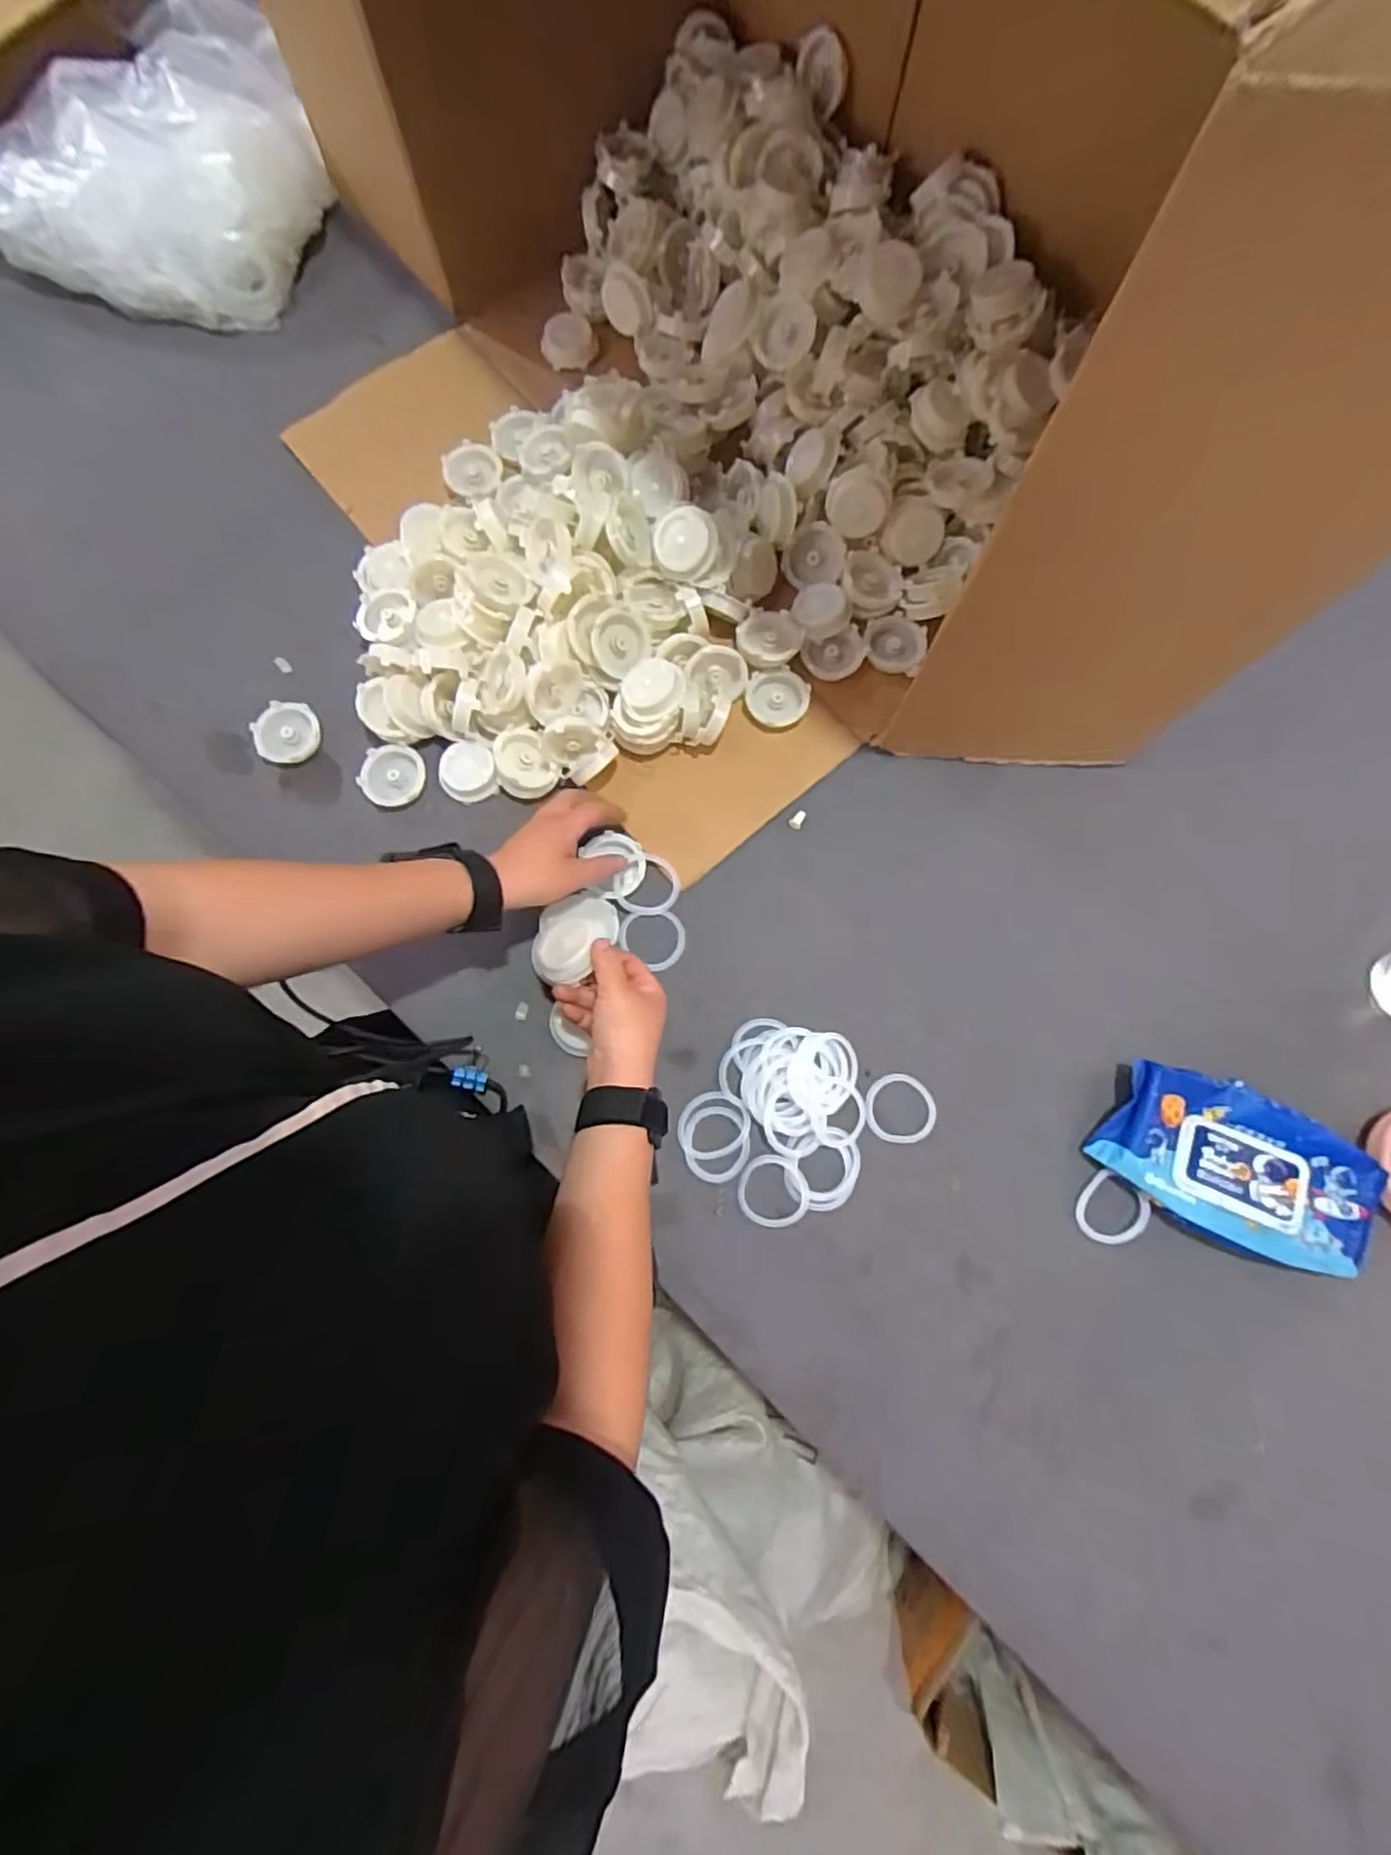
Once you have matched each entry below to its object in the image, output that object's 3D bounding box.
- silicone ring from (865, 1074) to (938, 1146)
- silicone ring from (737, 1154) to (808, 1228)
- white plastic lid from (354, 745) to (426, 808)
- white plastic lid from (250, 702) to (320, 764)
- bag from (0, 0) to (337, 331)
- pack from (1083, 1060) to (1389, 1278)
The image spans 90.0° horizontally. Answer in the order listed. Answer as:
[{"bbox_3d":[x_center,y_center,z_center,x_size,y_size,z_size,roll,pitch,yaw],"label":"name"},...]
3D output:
[{"bbox_3d":[0.171,0.152,0.582,0.059,0.006,0.055,0,78,1],"label":"silicone ring"},{"bbox_3d":[0.063,0.214,0.563,0.056,0.013,0.056,0,78,1],"label":"silicone ring"},{"bbox_3d":[-0.275,-0.139,0.633,0.054,0.009,0.056,3,81,-18],"label":"white plastic lid"},{"bbox_3d":[-0.378,-0.180,0.643,0.054,0.008,0.054,1,87,-21],"label":"white plastic lid"},{"bbox_3d":[-0.542,-0.801,0.722,0.281,0.101,0.340,30,80,7],"label":"bag"},{"bbox_3d":[0.427,0.188,0.551,0.194,0.031,0.118,30,80,7],"label":"pack"}]

